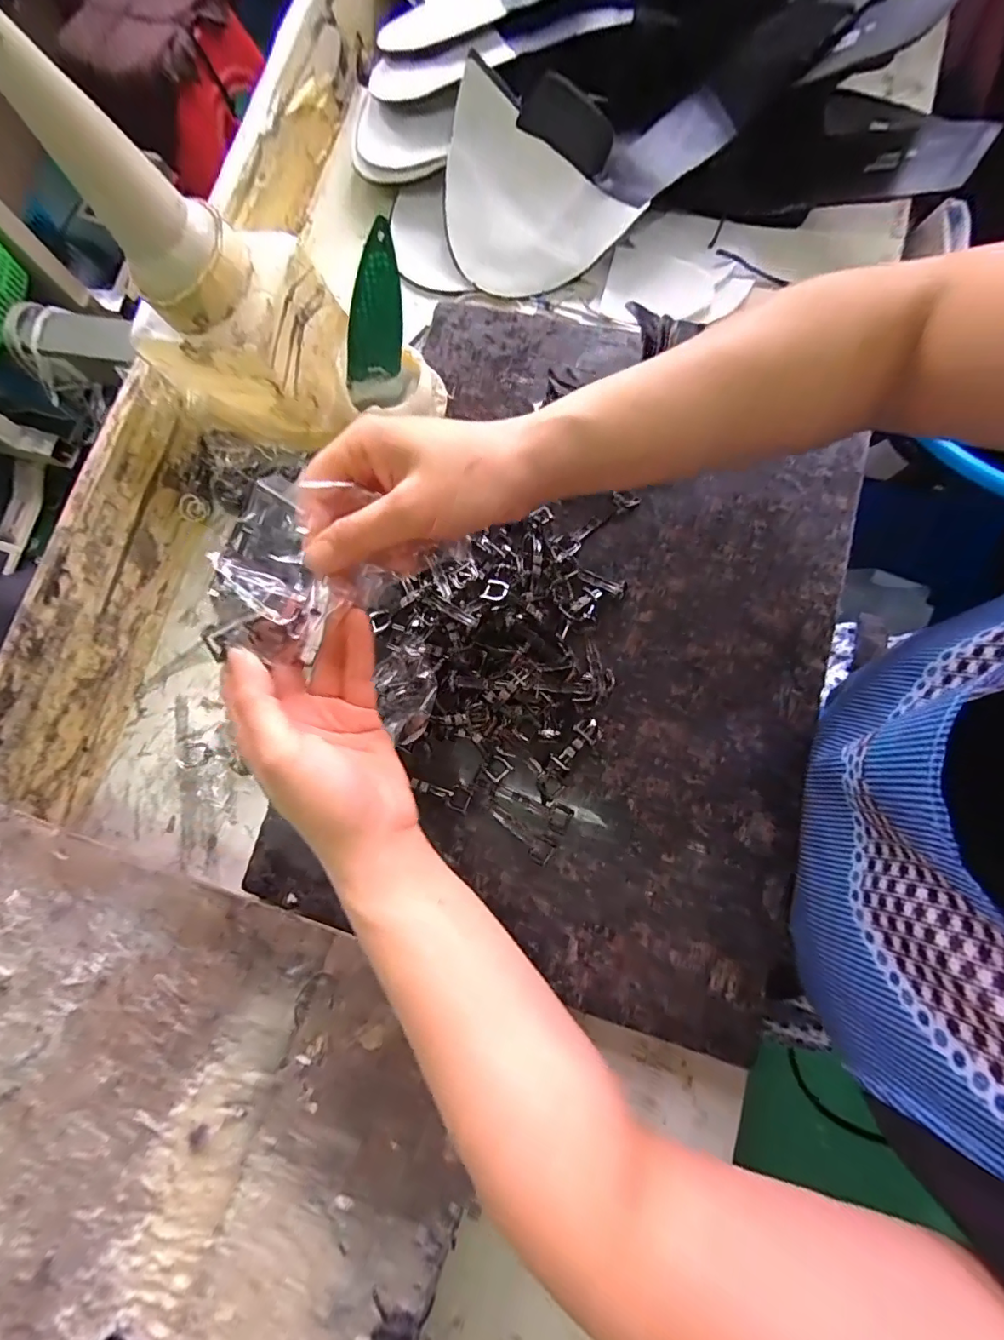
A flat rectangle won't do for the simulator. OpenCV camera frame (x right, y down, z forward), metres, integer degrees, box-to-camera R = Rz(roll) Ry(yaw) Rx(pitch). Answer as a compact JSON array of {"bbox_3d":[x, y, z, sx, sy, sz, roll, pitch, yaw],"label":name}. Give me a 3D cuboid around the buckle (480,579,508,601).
[{"bbox_3d":[-0.004,-0.055,0.351,0.016,0.004,0.017,19,65,13],"label":"buckle"}]

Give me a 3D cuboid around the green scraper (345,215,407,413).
[{"bbox_3d":[-0.091,-0.239,0.354,0.040,0.112,0.007,0,56,-7],"label":"green scraper"}]

